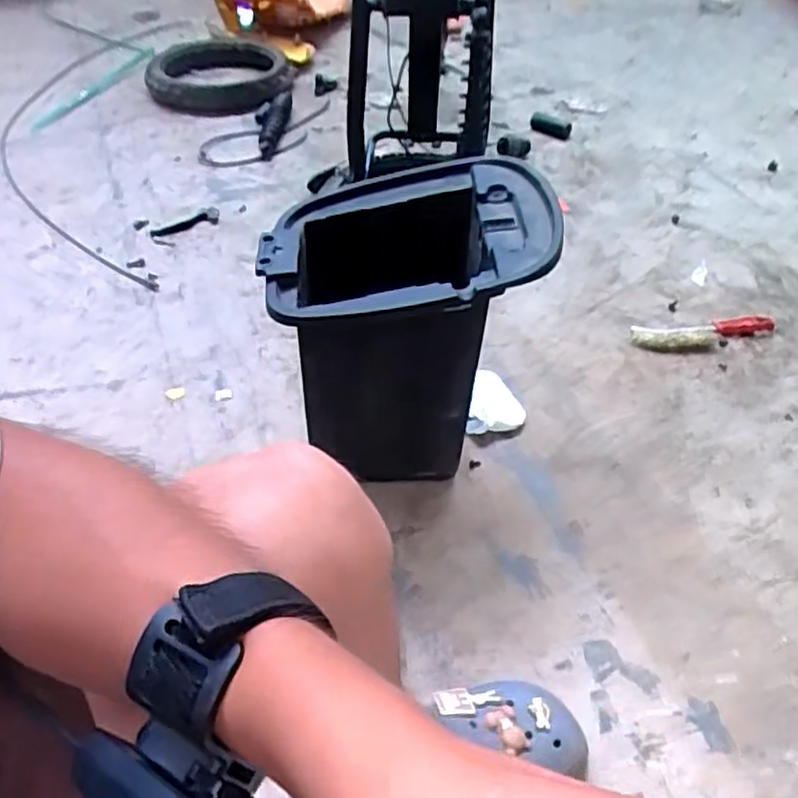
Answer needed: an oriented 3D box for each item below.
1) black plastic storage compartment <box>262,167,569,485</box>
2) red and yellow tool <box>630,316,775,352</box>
[{"bbox_3d":[0.010,-0.074,0.802,0.286,0.308,0.217,-5,45,-3],"label":"black plastic storage compartment"},{"bbox_3d":[0.481,-0.103,1.101,0.243,0.020,0.063,-7,45,-5],"label":"red and yellow tool"}]

